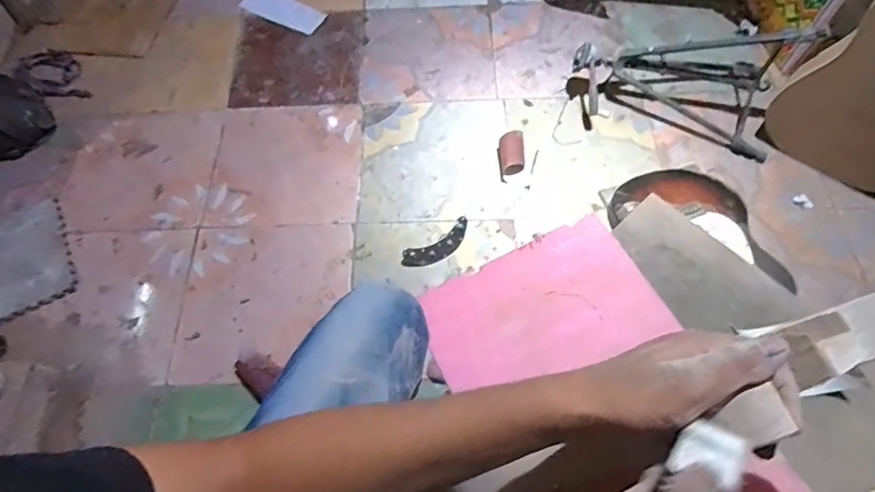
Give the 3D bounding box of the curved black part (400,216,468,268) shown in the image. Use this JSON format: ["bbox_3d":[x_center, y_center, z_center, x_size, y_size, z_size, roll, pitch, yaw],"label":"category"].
[{"bbox_3d":[0.000,-0.001,1.264,0.181,0.031,0.058,-29,66,-11],"label":"curved black part"}]

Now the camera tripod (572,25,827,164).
[{"bbox_3d":[0.630,-0.463,1.334,0.523,0.257,0.270,16,66,10],"label":"camera tripod"}]

